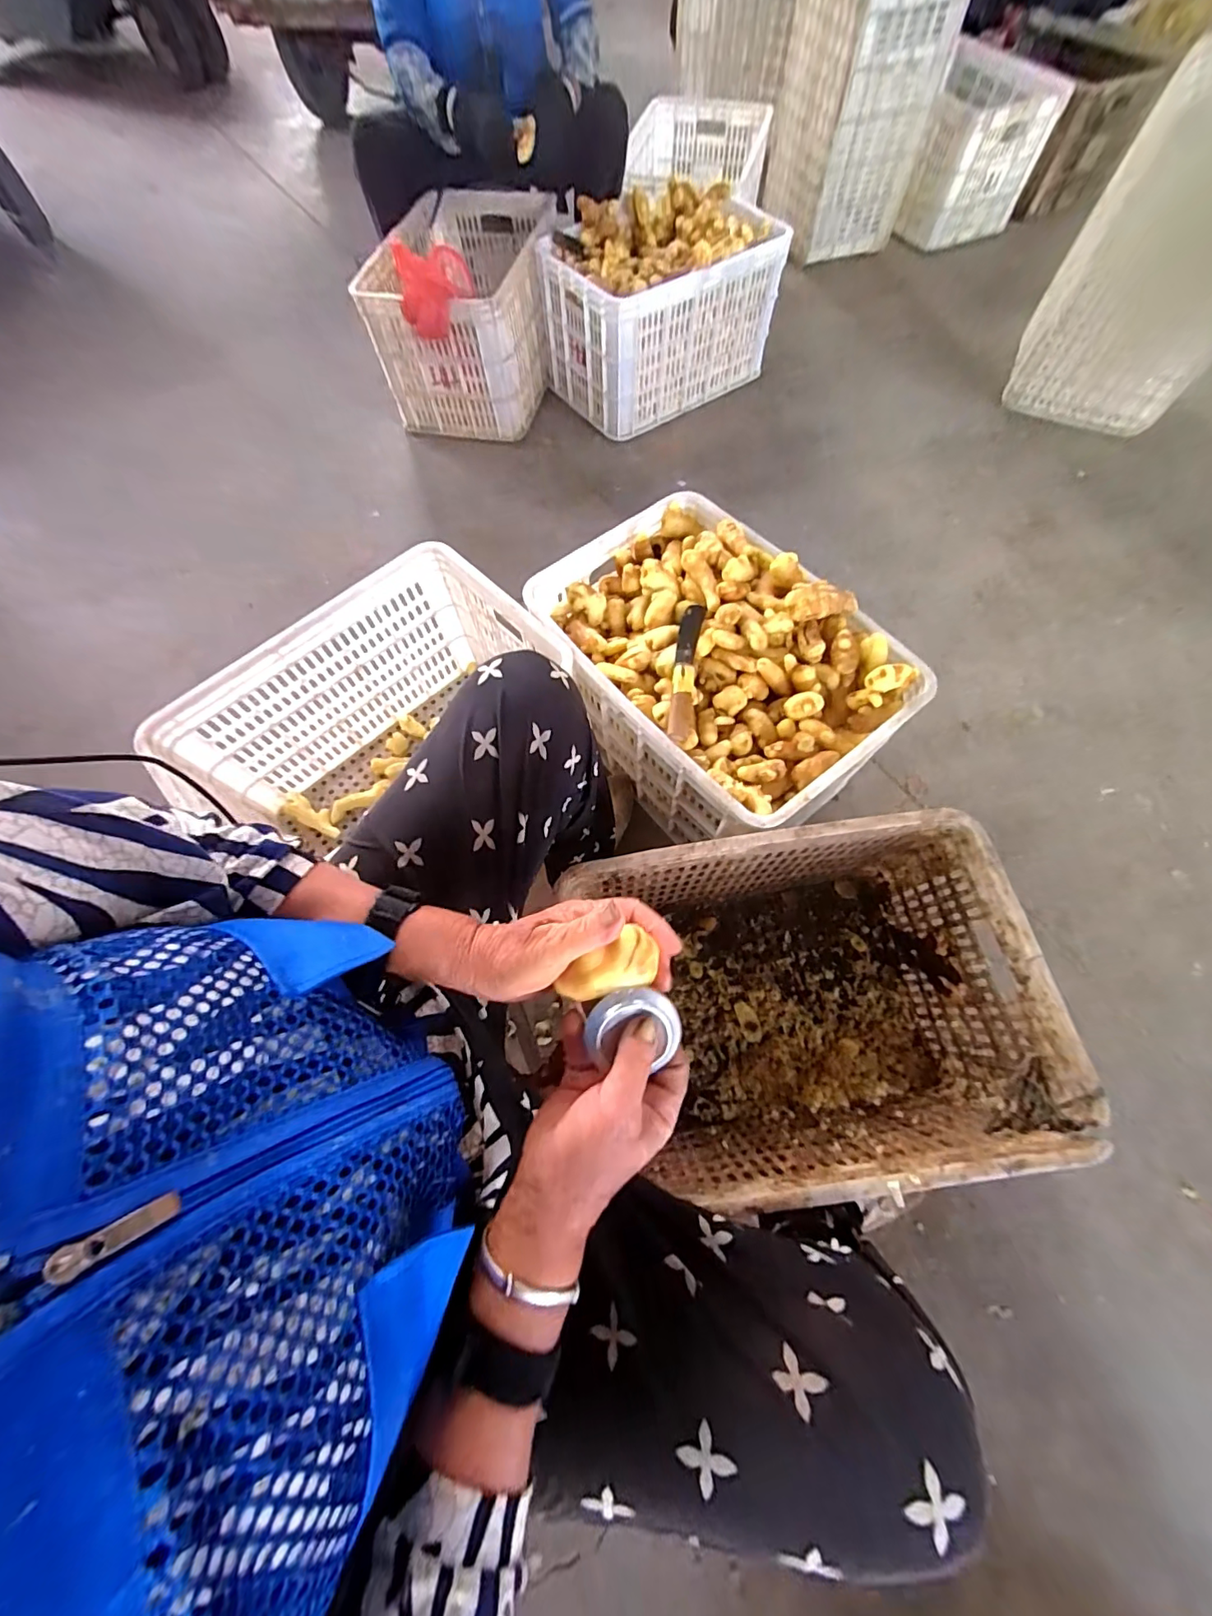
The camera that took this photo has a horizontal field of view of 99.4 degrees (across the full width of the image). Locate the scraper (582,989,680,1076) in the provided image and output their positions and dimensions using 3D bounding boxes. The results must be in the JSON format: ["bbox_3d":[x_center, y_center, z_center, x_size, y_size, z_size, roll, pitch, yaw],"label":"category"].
[{"bbox_3d":[0.019,0.144,0.339,0.061,0.010,0.050,1,91,-7],"label":"scraper"}]

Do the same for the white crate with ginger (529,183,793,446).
[{"bbox_3d":[0.125,-1.257,1.294,0.513,0.273,0.387,-36,73,-13],"label":"white crate with ginger"}]

